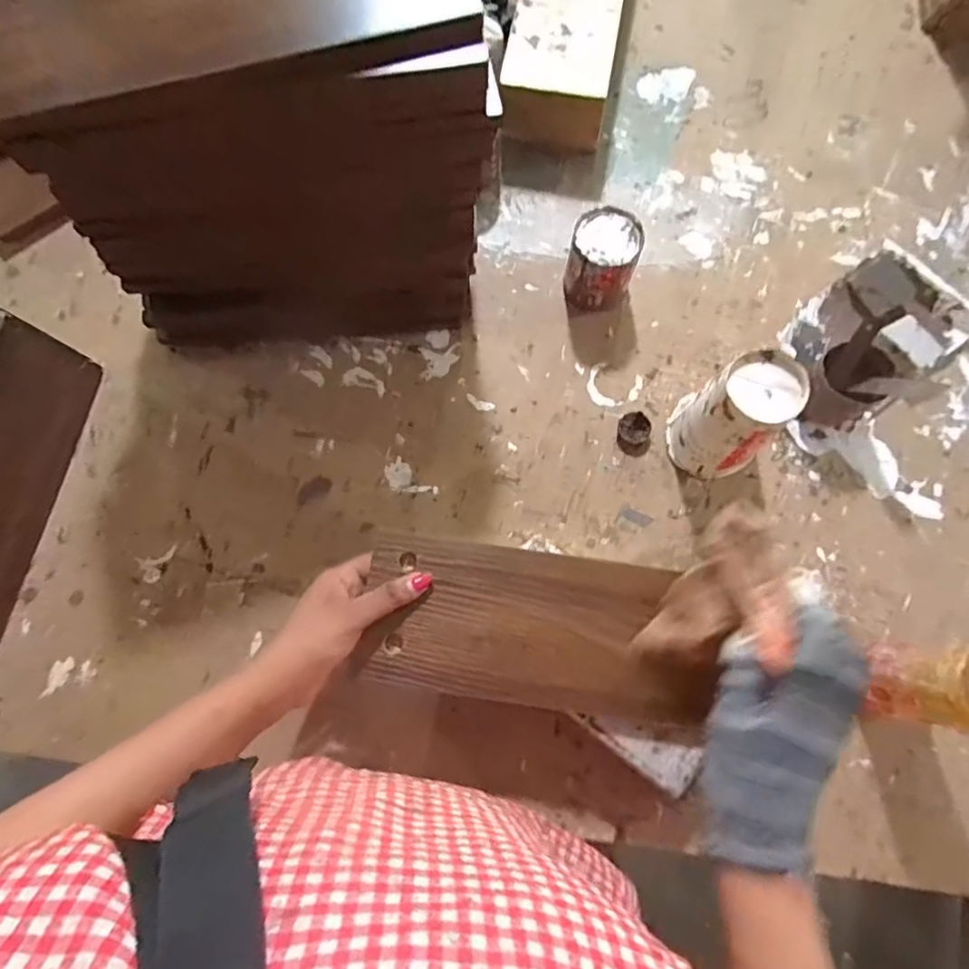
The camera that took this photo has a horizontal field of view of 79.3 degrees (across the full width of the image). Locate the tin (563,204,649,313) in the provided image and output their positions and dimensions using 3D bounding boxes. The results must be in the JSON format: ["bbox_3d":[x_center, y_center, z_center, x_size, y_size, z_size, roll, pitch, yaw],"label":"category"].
[{"bbox_3d":[0.113,-0.214,0.565,0.063,0.075,0.067,0,76,0],"label":"tin"}]

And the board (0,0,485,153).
[{"bbox_3d":[-0.148,-0.282,0.351,0.292,0.021,0.083,-24,109,-13],"label":"board"}]

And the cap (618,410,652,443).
[{"bbox_3d":[0.142,-0.053,0.554,0.028,0.014,0.028,0,76,0],"label":"cap"}]

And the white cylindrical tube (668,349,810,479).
[{"bbox_3d":[0.211,-0.053,0.497,0.071,0.122,0.070,0,76,0],"label":"white cylindrical tube"}]

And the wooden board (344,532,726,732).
[{"bbox_3d":[0.041,0.111,0.447,0.261,0.021,0.117,11,76,3],"label":"wooden board"}]

